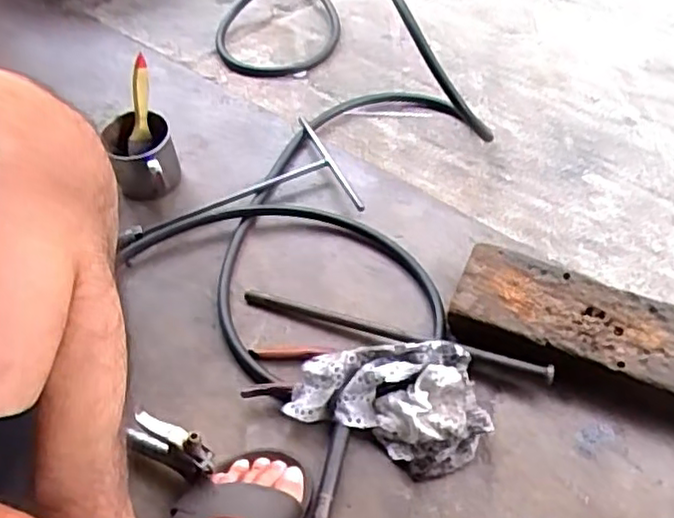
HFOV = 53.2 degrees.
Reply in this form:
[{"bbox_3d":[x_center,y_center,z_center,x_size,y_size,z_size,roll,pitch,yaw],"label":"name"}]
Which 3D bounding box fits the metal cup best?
[{"bbox_3d":[-0.236,-0.126,0.826,0.078,0.069,0.094,-19,54,-13],"label":"metal cup"}]

